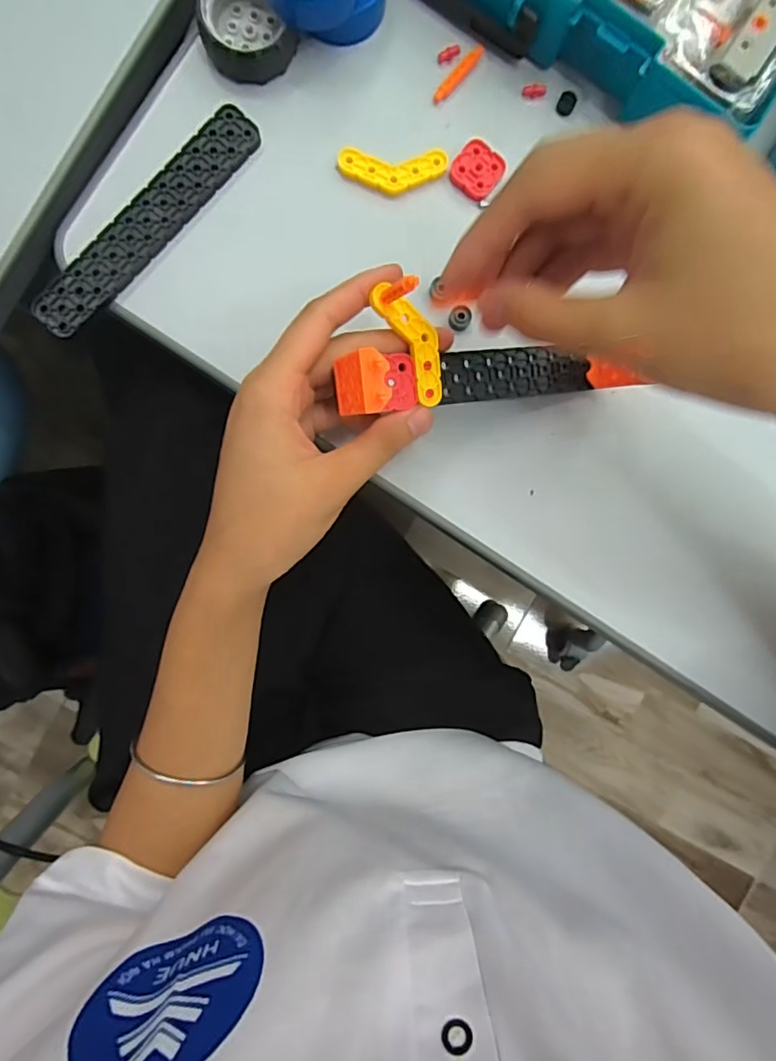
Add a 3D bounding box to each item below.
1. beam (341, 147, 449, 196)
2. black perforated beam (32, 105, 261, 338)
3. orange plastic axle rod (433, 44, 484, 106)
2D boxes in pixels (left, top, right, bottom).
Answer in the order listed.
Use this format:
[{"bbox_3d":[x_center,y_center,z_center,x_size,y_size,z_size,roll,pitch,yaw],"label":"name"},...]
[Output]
[{"bbox_3d":[0.003,-0.193,0.294,0.057,0.004,0.022,-2,91,-4],"label":"beam"},{"bbox_3d":[-0.125,-0.161,0.286,0.028,0.006,0.148,43,88,-4],"label":"black perforated beam"},{"bbox_3d":[0.039,-0.247,0.295,0.007,0.004,0.039,40,88,-4],"label":"orange plastic axle rod"}]

